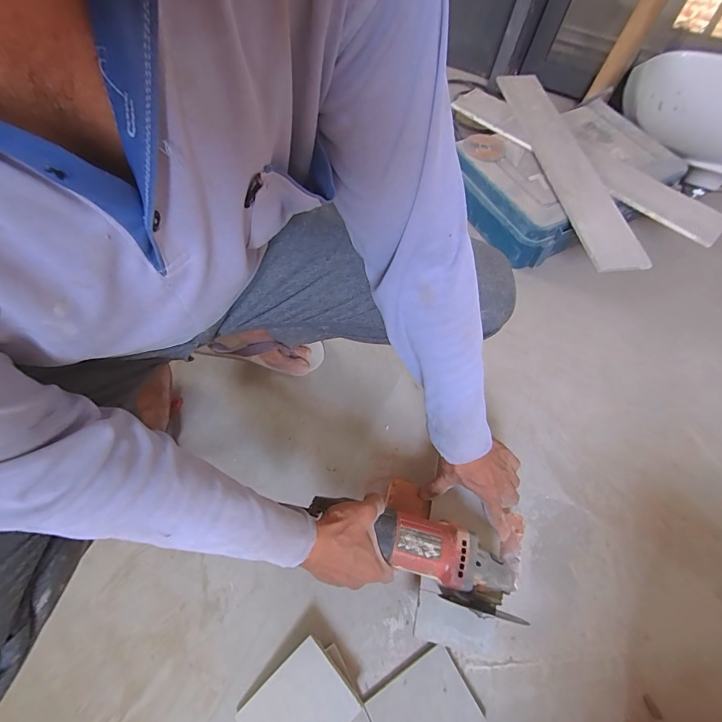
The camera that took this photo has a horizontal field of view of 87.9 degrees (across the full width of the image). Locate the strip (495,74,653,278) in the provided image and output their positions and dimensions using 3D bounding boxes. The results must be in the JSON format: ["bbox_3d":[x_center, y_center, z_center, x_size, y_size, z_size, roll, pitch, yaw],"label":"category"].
[{"bbox_3d":[0.404,-0.409,0.756,0.095,0.016,0.573,-9,64,-2],"label":"strip"}]

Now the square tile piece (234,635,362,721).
[{"bbox_3d":[-0.073,0.405,0.434,0.118,0.007,0.093,-43,69,-9],"label":"square tile piece"}]

